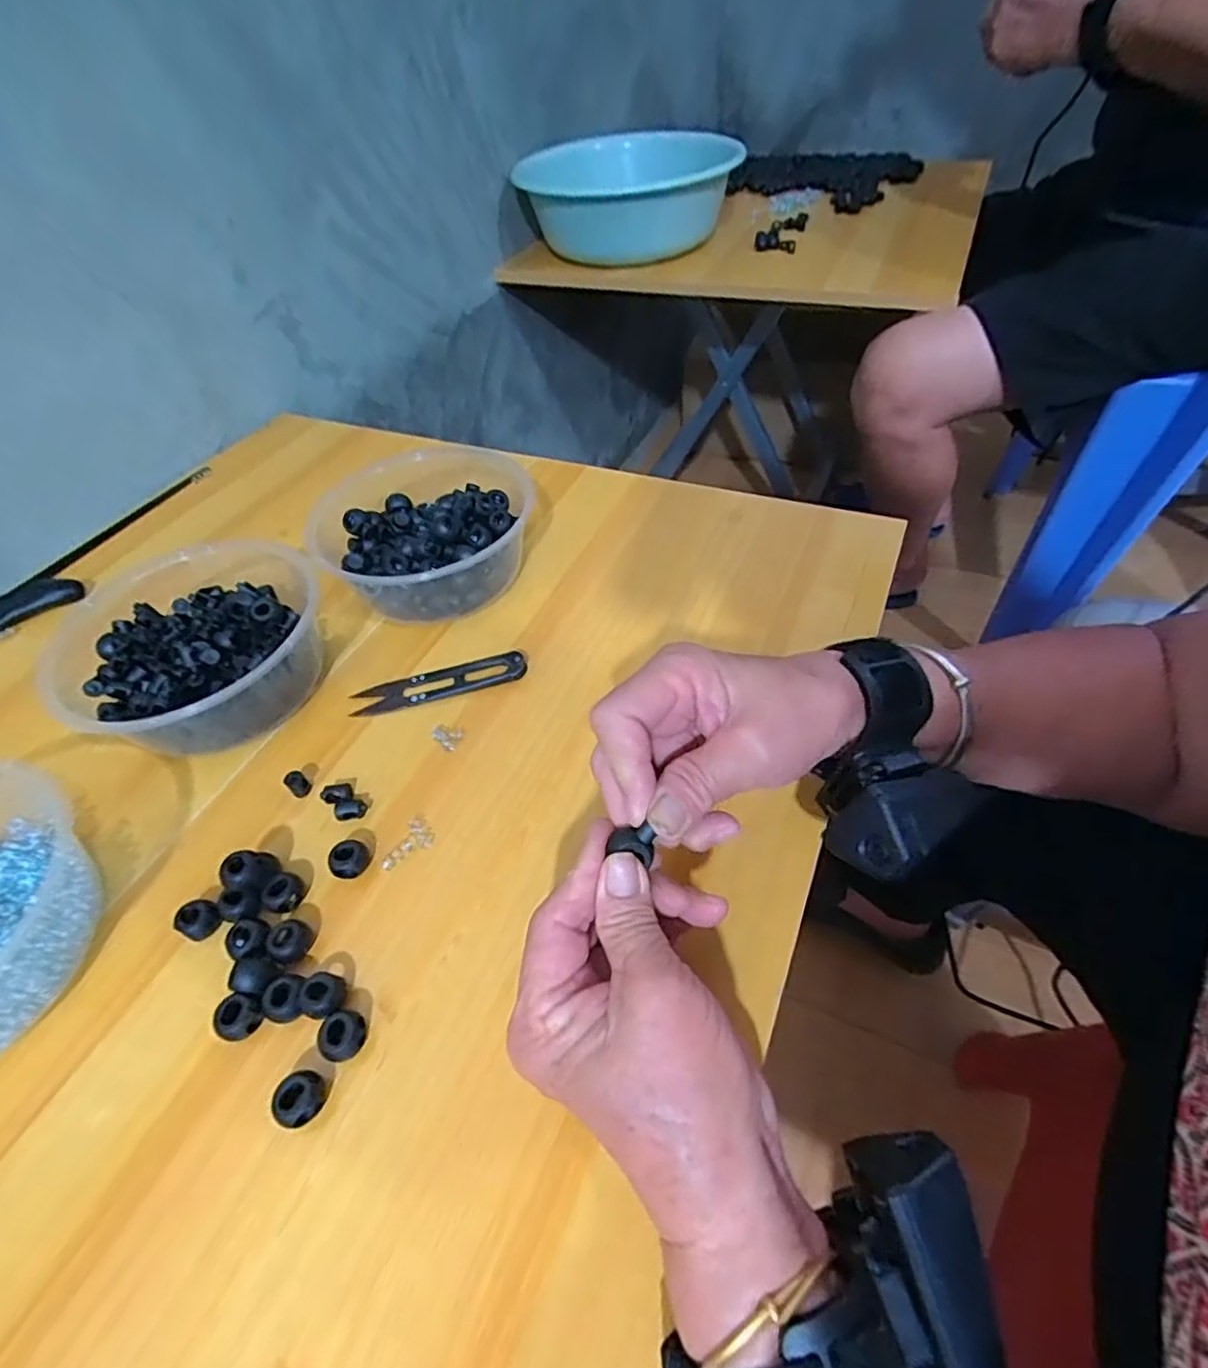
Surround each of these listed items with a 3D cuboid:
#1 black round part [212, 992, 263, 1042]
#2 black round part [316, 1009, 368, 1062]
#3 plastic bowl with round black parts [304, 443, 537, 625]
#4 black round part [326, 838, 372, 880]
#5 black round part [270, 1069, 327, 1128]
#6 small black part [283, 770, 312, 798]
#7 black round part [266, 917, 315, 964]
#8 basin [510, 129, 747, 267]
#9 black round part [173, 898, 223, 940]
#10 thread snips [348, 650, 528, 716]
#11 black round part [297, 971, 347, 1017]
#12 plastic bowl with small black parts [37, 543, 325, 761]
[{"bbox_3d":[-0.146,0.133,0.253,0.016,0.011,0.015,-3,49,3],"label":"black round part"},{"bbox_3d":[-0.101,0.137,0.247,0.016,0.014,0.017,-3,49,3],"label":"black round part"},{"bbox_3d":[-0.117,-0.103,0.425,0.137,0.060,0.129,-3,49,3],"label":"plastic bowl with round black parts"},{"bbox_3d":[-0.119,0.081,0.295,0.014,0.012,0.016,2,50,8],"label":"black round part"},{"bbox_3d":[-0.112,0.154,0.235,0.016,0.014,0.016,-3,49,3],"label":"black round part"},{"bbox_3d":[-0.157,0.051,0.325,0.009,0.013,0.010,-38,56,-24],"label":"small black part"},{"bbox_3d":[-0.136,0.111,0.274,0.017,0.010,0.017,-3,49,3],"label":"black round part"},{"bbox_3d":[0.030,-0.589,0.778,0.262,0.100,0.204,-2,49,4],"label":"basin"},{"bbox_3d":[-0.179,0.104,0.280,0.015,0.011,0.015,-3,49,3],"label":"black round part"},{"bbox_3d":[-0.095,-0.001,0.365,0.099,0.009,0.021,-13,50,-5],"label":"thread snips"},{"bbox_3d":[-0.114,0.127,0.257,0.016,0.013,0.015,-3,49,3],"label":"black round part"},{"bbox_3d":[-0.240,-0.022,0.370,0.144,0.060,0.133,-3,49,3],"label":"plastic bowl with small black parts"}]

